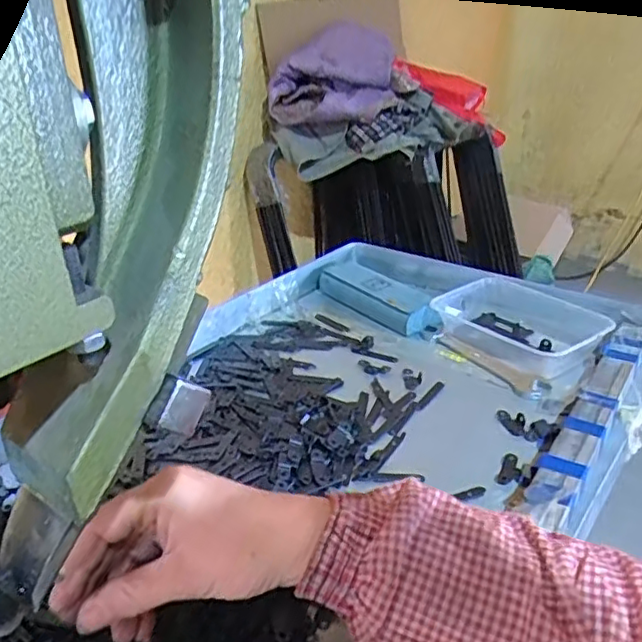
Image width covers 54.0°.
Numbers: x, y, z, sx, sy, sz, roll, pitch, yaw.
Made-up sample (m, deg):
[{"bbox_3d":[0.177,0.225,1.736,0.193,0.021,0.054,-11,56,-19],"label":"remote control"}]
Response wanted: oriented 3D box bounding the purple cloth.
[{"bbox_3d":[0.019,-0.576,1.483,0.300,0.200,0.043,3,15,20],"label":"purple cloth"}]

